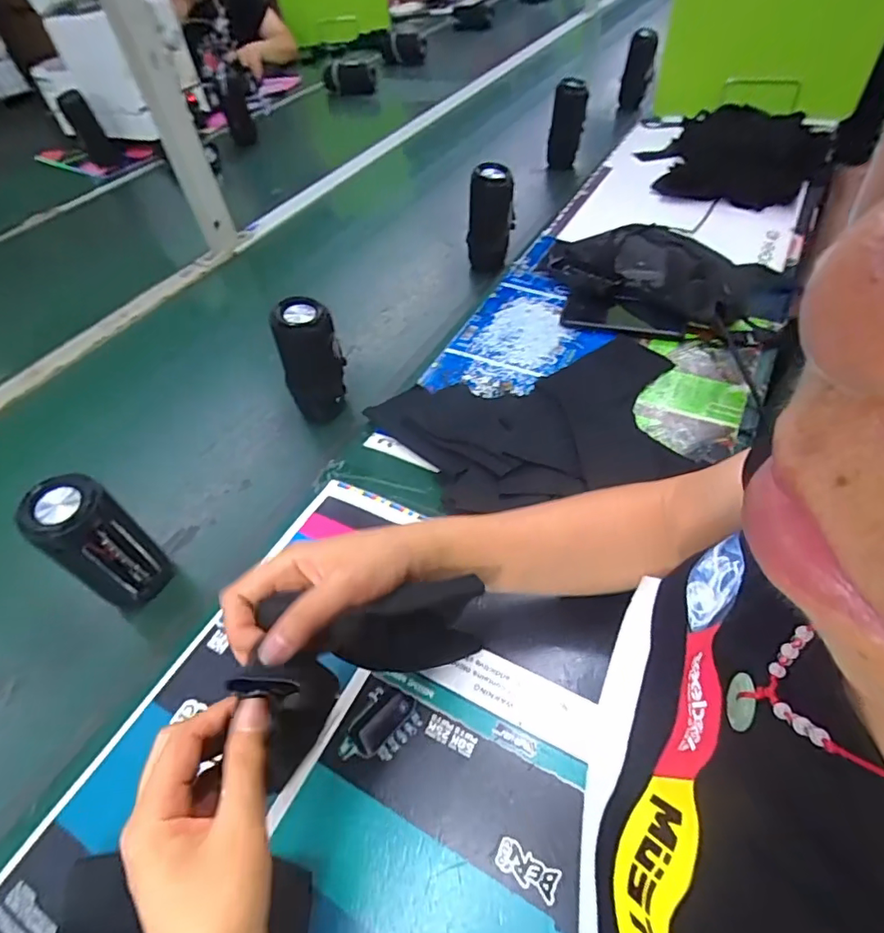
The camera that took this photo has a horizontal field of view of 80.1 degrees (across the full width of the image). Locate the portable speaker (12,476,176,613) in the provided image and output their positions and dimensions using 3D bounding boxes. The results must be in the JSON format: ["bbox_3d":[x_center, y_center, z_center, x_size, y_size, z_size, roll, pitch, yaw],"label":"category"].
[{"bbox_3d":[-0.300,0.077,0.474,0.056,0.157,0.066,33,61,29],"label":"portable speaker"}]

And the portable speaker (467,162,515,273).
[{"bbox_3d":[0.077,-0.370,0.826,0.076,0.167,0.072,2,51,9],"label":"portable speaker"}]

